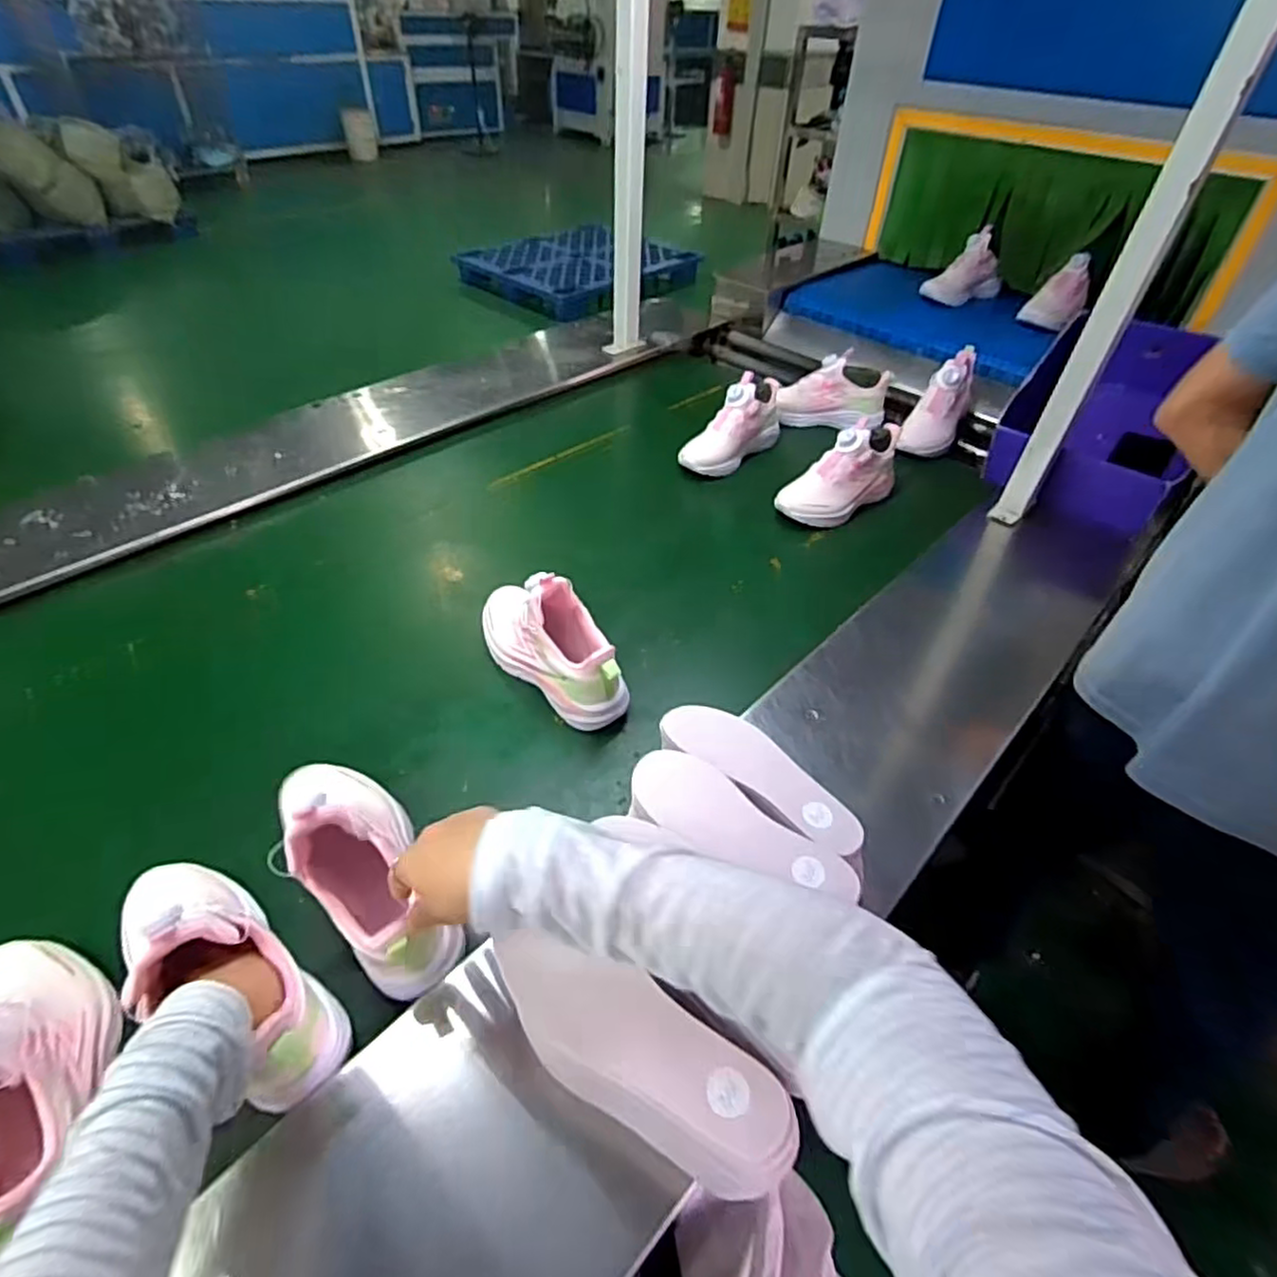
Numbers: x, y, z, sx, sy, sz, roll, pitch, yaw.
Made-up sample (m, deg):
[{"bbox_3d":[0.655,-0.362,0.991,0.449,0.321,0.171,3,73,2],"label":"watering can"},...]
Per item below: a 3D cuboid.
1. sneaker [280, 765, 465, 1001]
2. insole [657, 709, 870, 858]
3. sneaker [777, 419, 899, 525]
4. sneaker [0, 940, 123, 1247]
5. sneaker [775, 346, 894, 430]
[{"bbox_3d":[-0.243,0.175,0.577,0.085,0.134,0.234,-27,53,-24],"label":"sneaker"},{"bbox_3d":[0.115,0.117,0.628,0.206,0.020,0.080,28,43,24],"label":"insole"},{"bbox_3d":[0.343,-0.268,1.103,0.240,0.119,0.086,-22,51,-21],"label":"sneaker"},{"bbox_3d":[-0.441,0.299,0.465,0.077,0.129,0.228,-25,52,-23],"label":"sneaker"},{"bbox_3d":[0.379,-0.471,1.316,0.205,0.120,0.074,6,47,5],"label":"sneaker"}]

